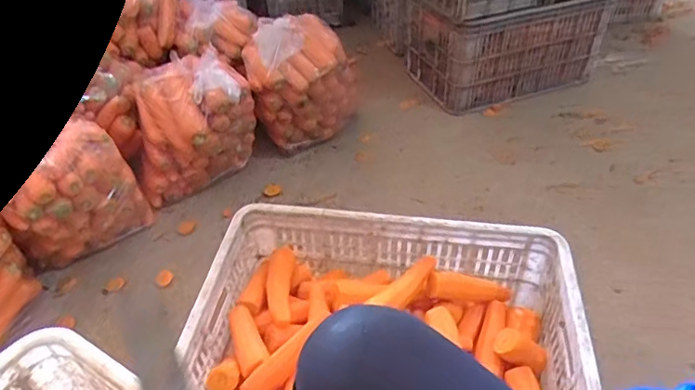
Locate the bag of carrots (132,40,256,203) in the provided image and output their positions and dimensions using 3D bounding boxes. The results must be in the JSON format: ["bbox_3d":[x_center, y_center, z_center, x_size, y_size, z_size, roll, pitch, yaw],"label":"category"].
[{"bbox_3d":[-0.363,-0.153,1.259,0.203,0.272,0.254,18,46,20],"label":"bag of carrots"}]

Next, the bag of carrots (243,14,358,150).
[{"bbox_3d":[-0.119,-0.286,1.429,0.283,0.338,0.216,-3,42,-2],"label":"bag of carrots"}]

